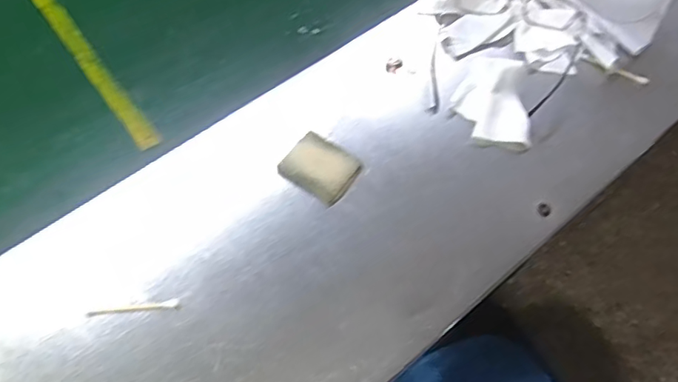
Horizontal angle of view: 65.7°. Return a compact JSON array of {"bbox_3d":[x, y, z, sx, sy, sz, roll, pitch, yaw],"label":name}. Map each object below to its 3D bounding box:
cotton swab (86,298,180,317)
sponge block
[{"bbox_3d":[-0.155,0.090,0.397,0.066,0.008,0.006,-9,62,-6],"label":"cotton swab"},{"bbox_3d":[-0.017,-0.020,0.458,0.059,0.017,0.046,32,66,15],"label":"sponge block"}]

